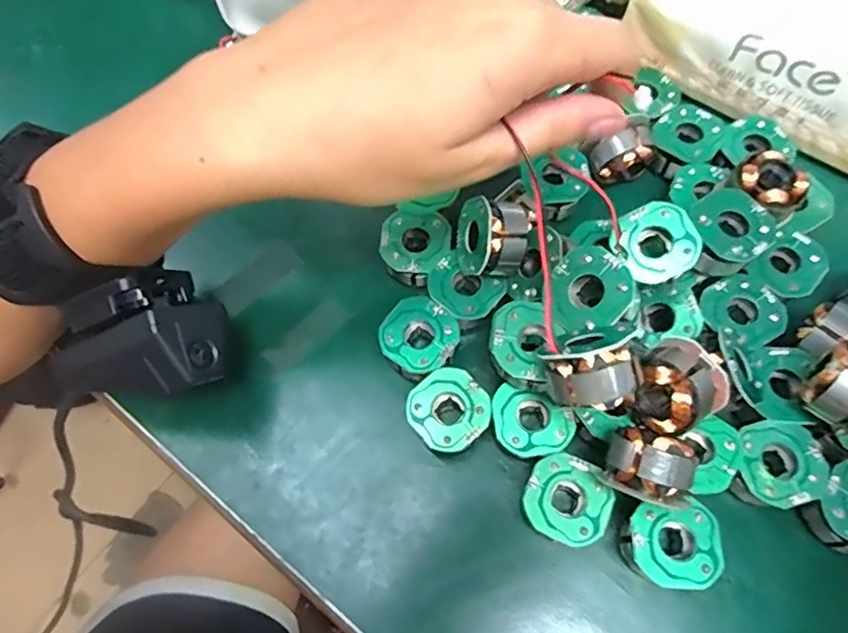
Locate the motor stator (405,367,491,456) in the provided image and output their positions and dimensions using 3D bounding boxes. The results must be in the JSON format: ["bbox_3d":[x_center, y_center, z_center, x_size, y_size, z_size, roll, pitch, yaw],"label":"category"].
[{"bbox_3d":[0.010,0.039,0.230,0.030,0.021,0.030,-1,68,3],"label":"motor stator"}]

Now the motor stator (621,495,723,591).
[{"bbox_3d":[0.088,0.083,0.208,0.032,0.023,0.028,-4,68,2],"label":"motor stator"}]

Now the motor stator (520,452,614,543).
[{"bbox_3d":[0.053,0.069,0.216,0.030,0.024,0.030,-1,68,3],"label":"motor stator"}]

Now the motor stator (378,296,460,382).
[{"bbox_3d":[-0.002,0.011,0.242,0.030,0.023,0.031,-1,68,3],"label":"motor stator"}]

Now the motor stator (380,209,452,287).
[{"bbox_3d":[-0.003,-0.030,0.255,0.030,0.016,0.031,0,68,3],"label":"motor stator"}]

